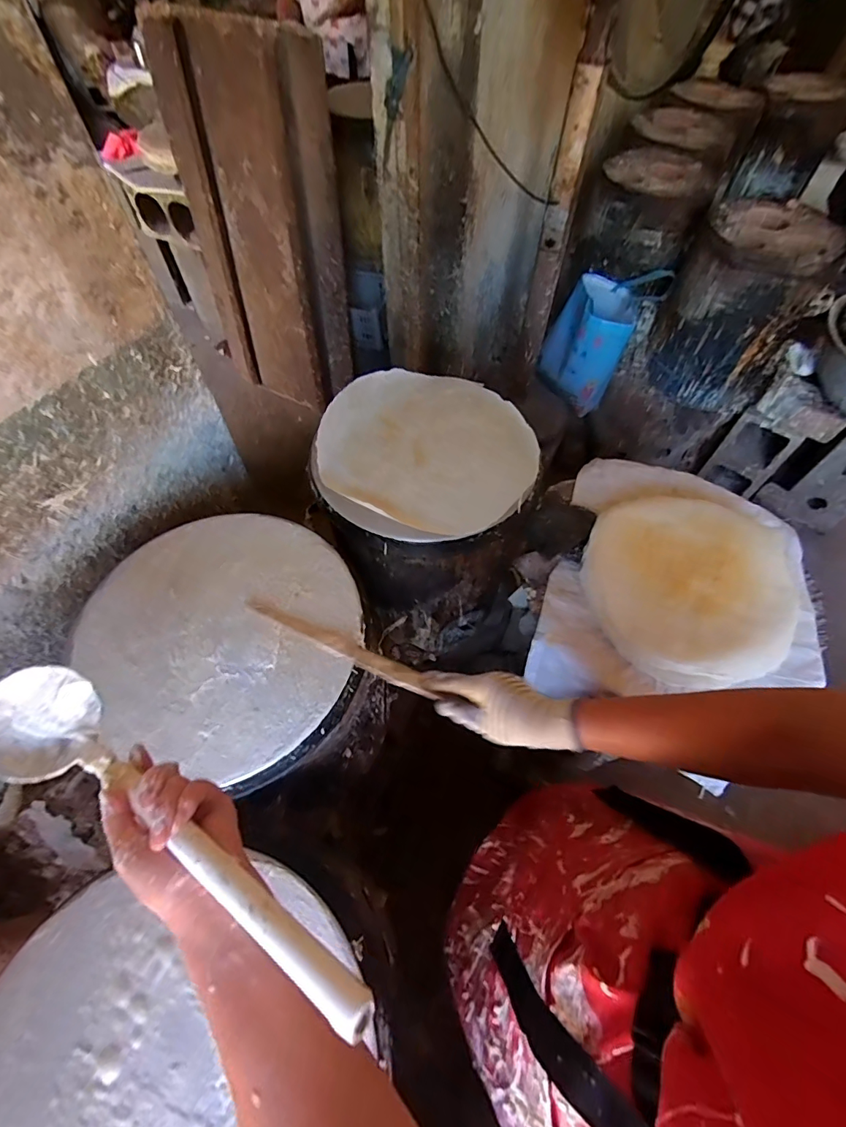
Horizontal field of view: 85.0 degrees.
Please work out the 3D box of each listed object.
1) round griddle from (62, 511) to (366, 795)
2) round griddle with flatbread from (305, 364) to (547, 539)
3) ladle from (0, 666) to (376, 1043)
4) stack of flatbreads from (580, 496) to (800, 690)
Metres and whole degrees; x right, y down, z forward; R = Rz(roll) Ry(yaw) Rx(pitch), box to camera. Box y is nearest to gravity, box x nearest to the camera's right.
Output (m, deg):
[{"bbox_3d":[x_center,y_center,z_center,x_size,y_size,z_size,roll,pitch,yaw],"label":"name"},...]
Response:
[{"bbox_3d":[-0.254,0.085,0.600,0.325,0.022,0.365,-38,67,-21],"label":"round griddle"},{"bbox_3d":[0.008,-0.194,0.769,0.346,0.037,0.360,1,59,-1],"label":"round griddle with flatbread"},{"bbox_3d":[-0.206,0.179,0.322,0.413,0.057,0.089,15,57,32],"label":"ladle"},{"bbox_3d":[0.508,0.022,0.861,0.422,0.057,0.358,-32,65,-19],"label":"stack of flatbreads"}]

